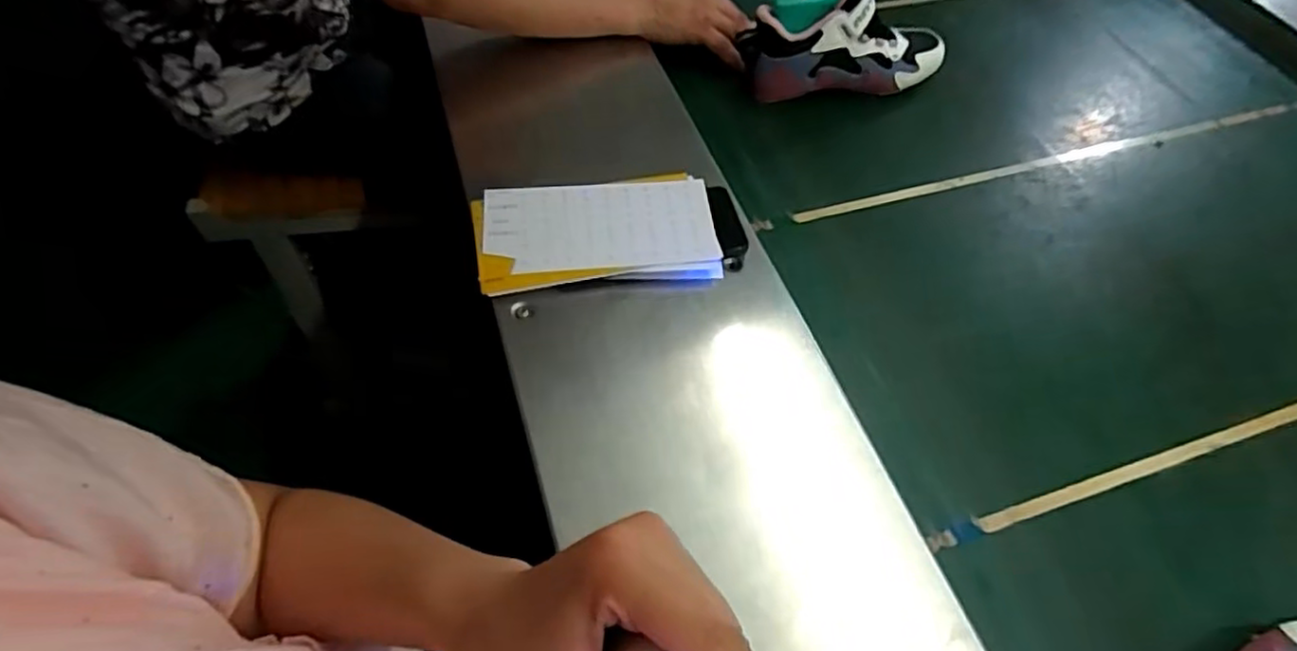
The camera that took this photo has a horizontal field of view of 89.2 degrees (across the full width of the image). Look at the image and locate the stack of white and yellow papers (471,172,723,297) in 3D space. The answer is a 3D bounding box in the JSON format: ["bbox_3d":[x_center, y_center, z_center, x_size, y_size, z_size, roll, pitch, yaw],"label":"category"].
[{"bbox_3d":[-0.046,-0.080,0.574,0.202,0.024,0.113,-4,59,-10],"label":"stack of white and yellow papers"}]

